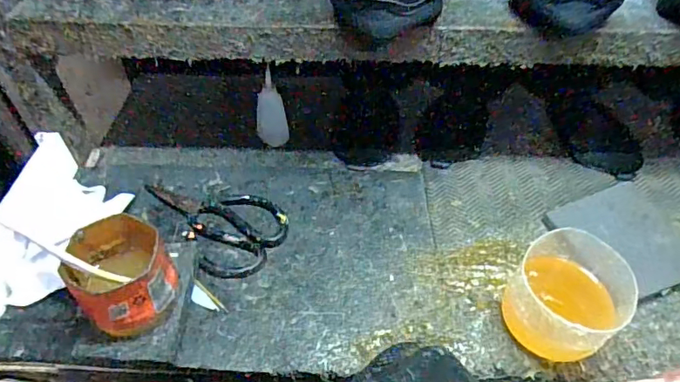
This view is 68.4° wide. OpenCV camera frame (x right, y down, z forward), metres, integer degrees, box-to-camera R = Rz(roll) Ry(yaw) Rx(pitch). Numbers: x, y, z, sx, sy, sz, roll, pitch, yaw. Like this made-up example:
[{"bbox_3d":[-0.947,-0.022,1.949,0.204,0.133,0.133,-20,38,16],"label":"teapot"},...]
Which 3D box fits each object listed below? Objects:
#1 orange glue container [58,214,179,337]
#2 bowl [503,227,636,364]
[{"bbox_3d":[-0.192,0.077,0.448,0.080,0.085,0.095,-31,56,-25],"label":"orange glue container"},{"bbox_3d":[0.196,0.092,0.435,0.090,0.074,0.098,-1,48,1],"label":"bowl"}]

